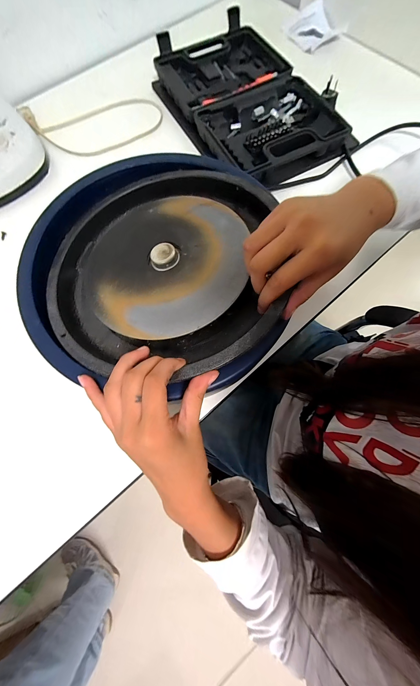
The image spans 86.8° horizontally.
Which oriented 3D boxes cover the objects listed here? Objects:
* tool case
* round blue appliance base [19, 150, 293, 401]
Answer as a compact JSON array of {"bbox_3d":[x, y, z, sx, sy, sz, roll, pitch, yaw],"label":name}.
[{"bbox_3d":[0.066,-0.435,0.401,0.238,0.040,0.353,-28,76,-6],"label":"tool case"},{"bbox_3d":[-0.070,-0.090,0.248,0.265,0.064,0.276,0,75,1],"label":"round blue appliance base"}]

